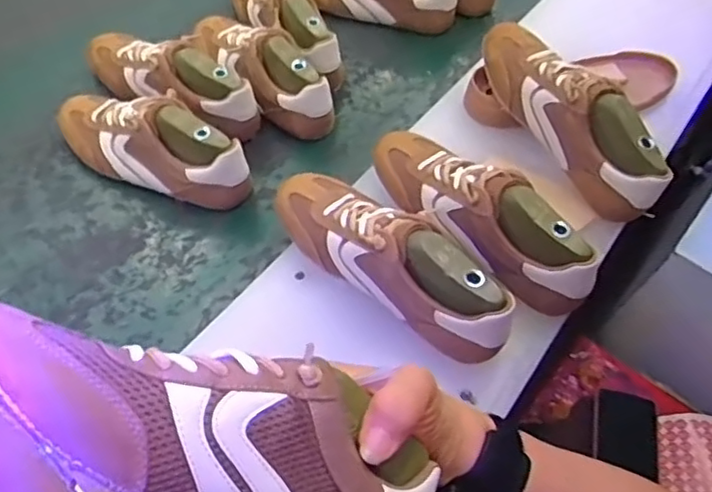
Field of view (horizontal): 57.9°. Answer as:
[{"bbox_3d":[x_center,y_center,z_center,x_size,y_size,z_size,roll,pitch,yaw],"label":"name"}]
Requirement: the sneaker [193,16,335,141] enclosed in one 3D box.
[{"bbox_3d":[-0.122,-0.226,0.794,0.076,0.080,0.234,-33,62,-24],"label":"sneaker"}]

